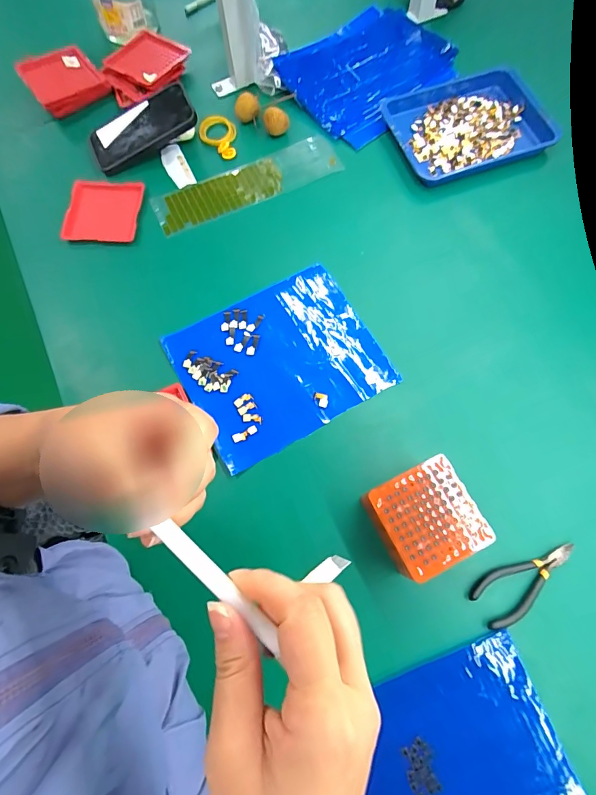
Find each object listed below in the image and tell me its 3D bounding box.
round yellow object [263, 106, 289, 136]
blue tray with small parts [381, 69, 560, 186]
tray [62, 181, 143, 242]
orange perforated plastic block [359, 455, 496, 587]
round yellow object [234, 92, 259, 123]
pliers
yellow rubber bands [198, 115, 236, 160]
[{"bbox_3d":[-0.032,-0.406,0.609,0.037,0.029,0.030,-5,71,1],"label":"round yellow object"},{"bbox_3d":[0.248,-0.402,0.607,0.216,0.023,0.169,-17,72,-3],"label":"blue tray with small parts"},{"bbox_3d":[-0.272,-0.261,0.578,0.095,0.017,0.102,-1,72,2],"label":"tray"},{"bbox_3d":[0.121,0.120,0.409,0.090,0.064,0.089,-26,73,-6],"label":"orange perforated plastic block"},{"bbox_3d":[-0.075,-0.430,0.613,0.035,0.030,0.029,0,72,2],"label":"round yellow object"},{"bbox_3d":[0.230,0.183,0.413,0.115,0.007,0.046,-29,73,-7],"label":"pliers"},{"bbox_3d":[-0.120,-0.393,0.618,0.052,0.018,0.070,-2,79,-4],"label":"yellow rubber bands"}]

